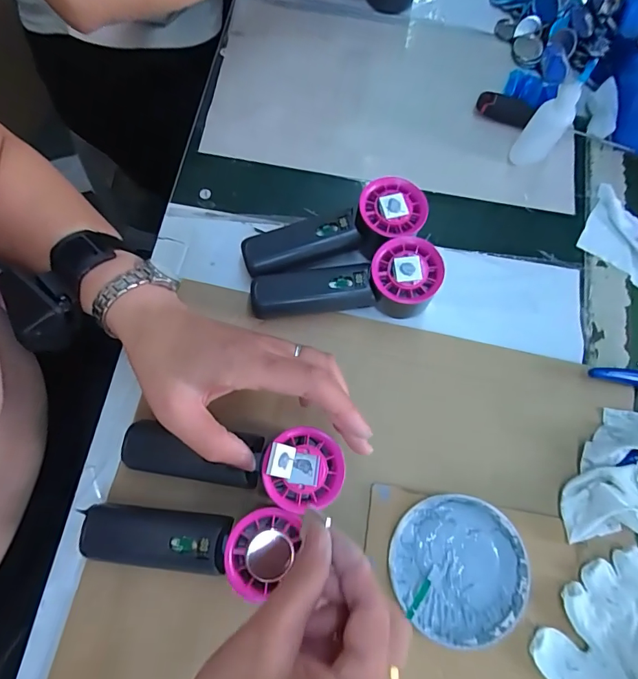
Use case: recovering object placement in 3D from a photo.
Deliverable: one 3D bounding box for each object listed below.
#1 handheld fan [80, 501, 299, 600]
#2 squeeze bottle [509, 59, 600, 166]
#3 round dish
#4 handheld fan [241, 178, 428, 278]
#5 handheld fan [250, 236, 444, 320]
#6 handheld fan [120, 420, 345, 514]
[{"bbox_3d":[-0.091,0.144,0.301,0.147,0.050,0.051,2,74,-2],"label":"handheld fan"},{"bbox_3d":[0.216,-0.205,0.389,0.033,0.087,0.039,36,76,8],"label":"squeeze bottle"},{"bbox_3d":[0.105,0.171,0.320,0.098,0.016,0.097,1,74,-2],"label":"round dish"},{"bbox_3d":[0.014,-0.087,0.372,0.157,0.052,0.055,-21,76,-8],"label":"handheld fan"},{"bbox_3d":[0.021,-0.040,0.358,0.151,0.053,0.052,-12,75,-6],"label":"handheld fan"},{"bbox_3d":[-0.064,0.084,0.296,0.158,0.031,0.052,4,74,9],"label":"handheld fan"}]

